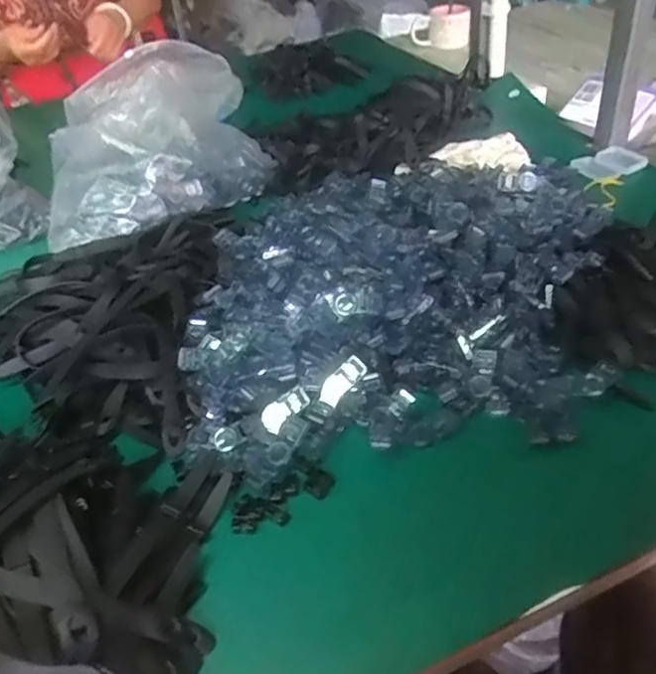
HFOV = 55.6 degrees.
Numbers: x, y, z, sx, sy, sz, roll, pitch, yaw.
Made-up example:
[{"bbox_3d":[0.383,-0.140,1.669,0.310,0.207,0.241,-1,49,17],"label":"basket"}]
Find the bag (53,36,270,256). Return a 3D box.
[{"bbox_3d":[-0.227,-0.265,0.795,0.281,0.120,0.279,-16,40,-11],"label":"bag"}]

